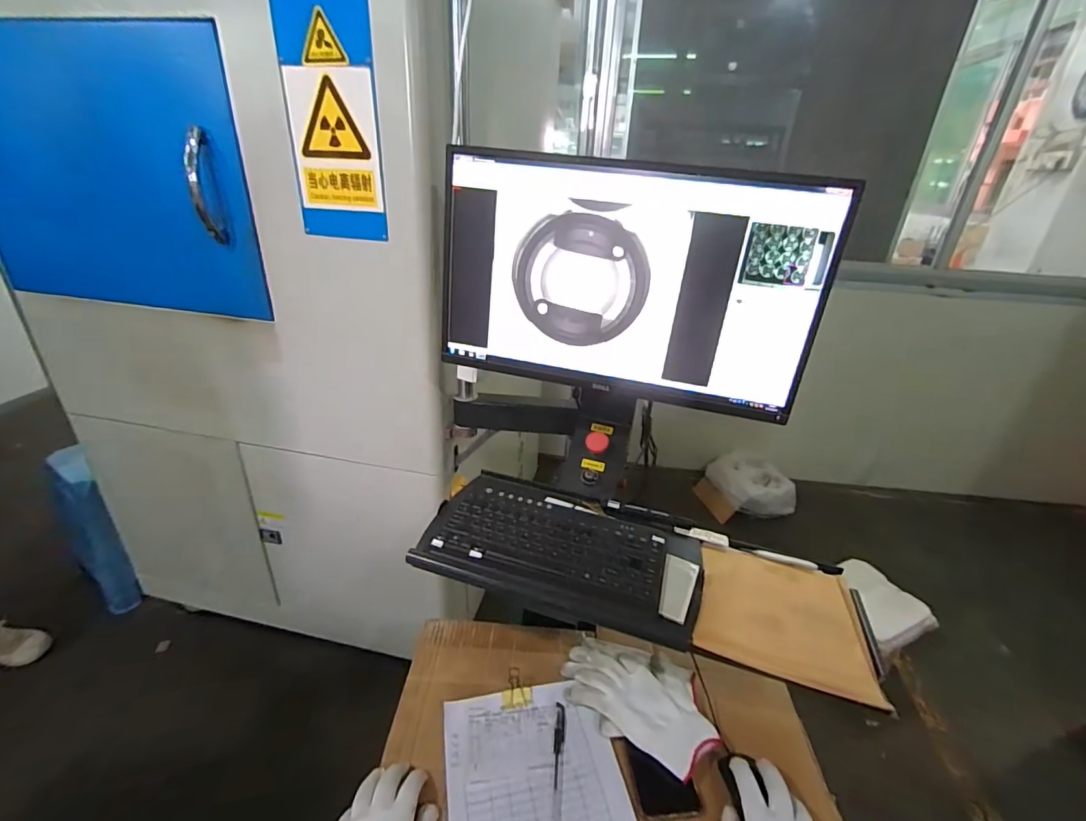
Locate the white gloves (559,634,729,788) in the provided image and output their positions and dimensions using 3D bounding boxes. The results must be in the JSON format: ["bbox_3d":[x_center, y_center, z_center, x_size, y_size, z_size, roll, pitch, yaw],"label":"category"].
[{"bbox_3d":[0.134,0.395,0.660,0.214,0.033,0.134,18,31,27],"label":"white gloves"}]

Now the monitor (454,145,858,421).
[{"bbox_3d":[0.112,-0.181,0.691,0.541,0.320,0.043,10,28,12],"label":"monitor"}]

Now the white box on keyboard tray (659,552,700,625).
[{"bbox_3d":[0.176,0.232,0.622,0.042,0.011,0.103,15,29,21],"label":"white box on keyboard tray"}]

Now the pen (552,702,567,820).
[{"bbox_3d":[0.020,0.447,0.595,0.015,0.007,0.147,5,27,3],"label":"pen"}]

